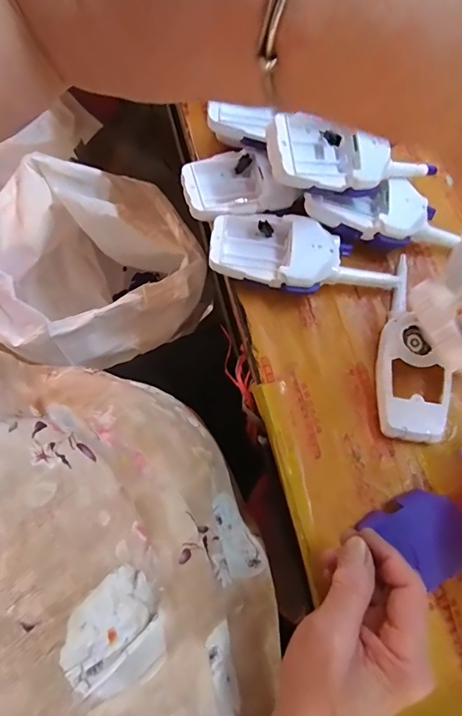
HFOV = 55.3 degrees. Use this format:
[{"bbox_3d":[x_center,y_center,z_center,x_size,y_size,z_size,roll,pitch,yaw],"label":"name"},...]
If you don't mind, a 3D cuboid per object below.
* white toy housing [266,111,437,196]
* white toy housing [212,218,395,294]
[{"bbox_3d":[0.100,-0.160,0.364,0.159,0.034,0.049,-3,74,-23],"label":"white toy housing"},{"bbox_3d":[0.063,-0.086,0.384,0.159,0.034,0.060,11,75,3],"label":"white toy housing"}]

